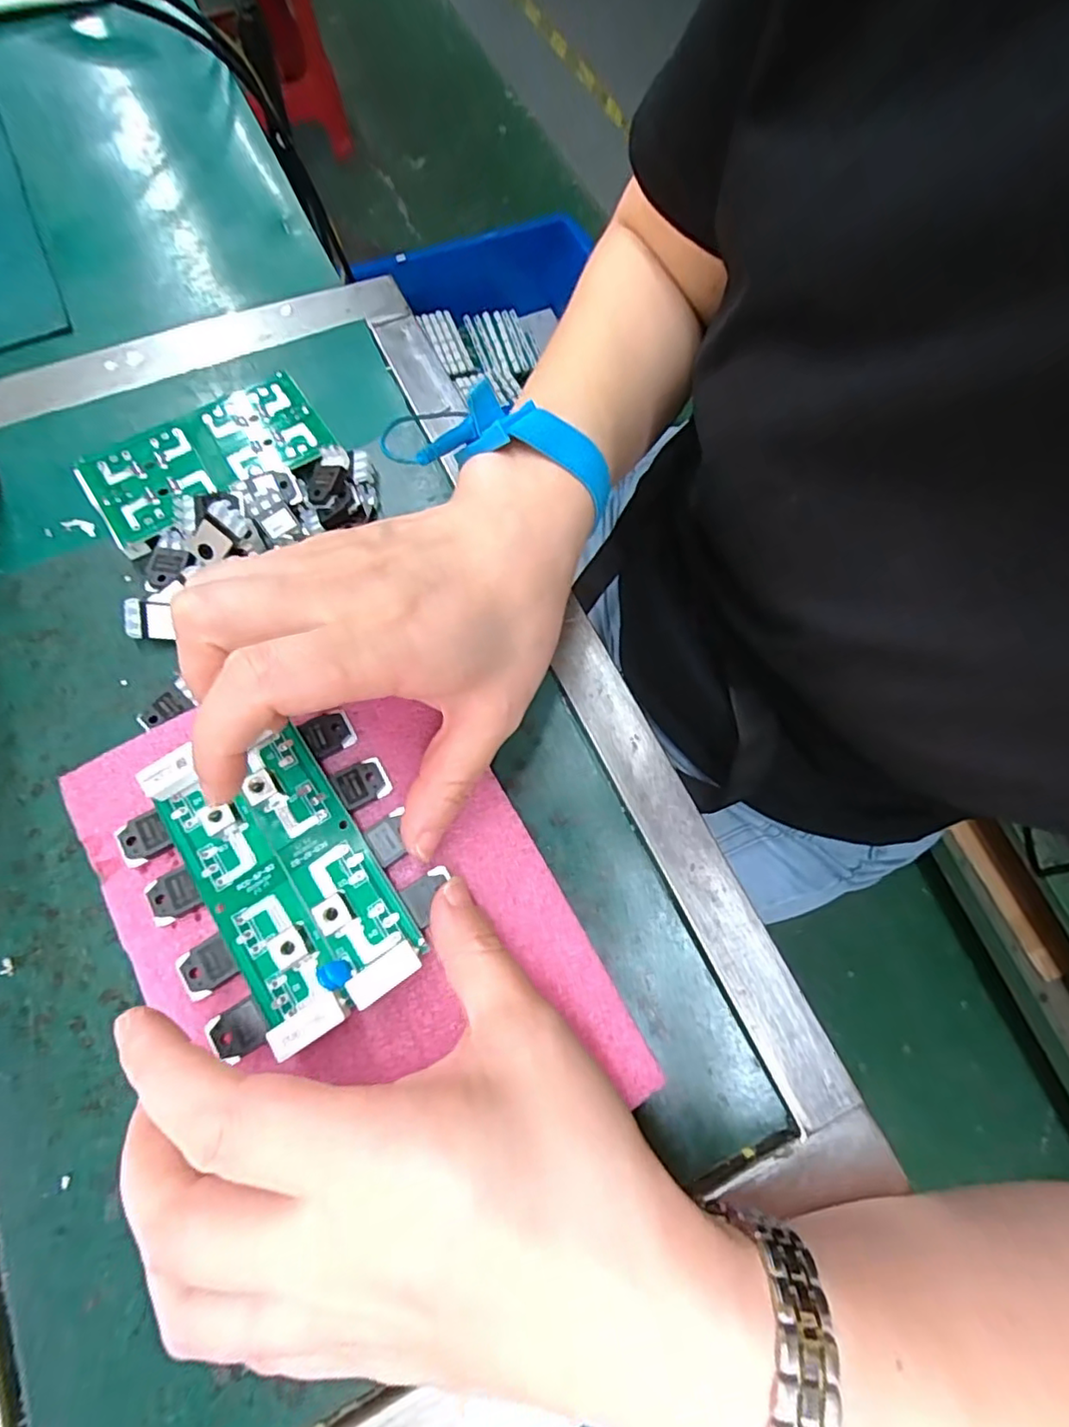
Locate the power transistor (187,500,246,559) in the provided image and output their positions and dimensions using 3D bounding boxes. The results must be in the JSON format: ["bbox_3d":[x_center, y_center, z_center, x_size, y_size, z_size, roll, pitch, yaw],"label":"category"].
[{"bbox_3d":[-0.132,-0.075,0.248,0.025,0.005,0.015,-40,106,12],"label":"power transistor"}]

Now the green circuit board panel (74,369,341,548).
[{"bbox_3d":[-0.149,-0.119,0.274,0.103,0.006,0.053,-32,75,-12],"label":"green circuit board panel"}]

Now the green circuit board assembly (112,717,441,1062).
[{"bbox_3d":[-0.085,0.053,0.203,0.084,0.016,0.103,-33,75,-12],"label":"green circuit board assembly"}]

